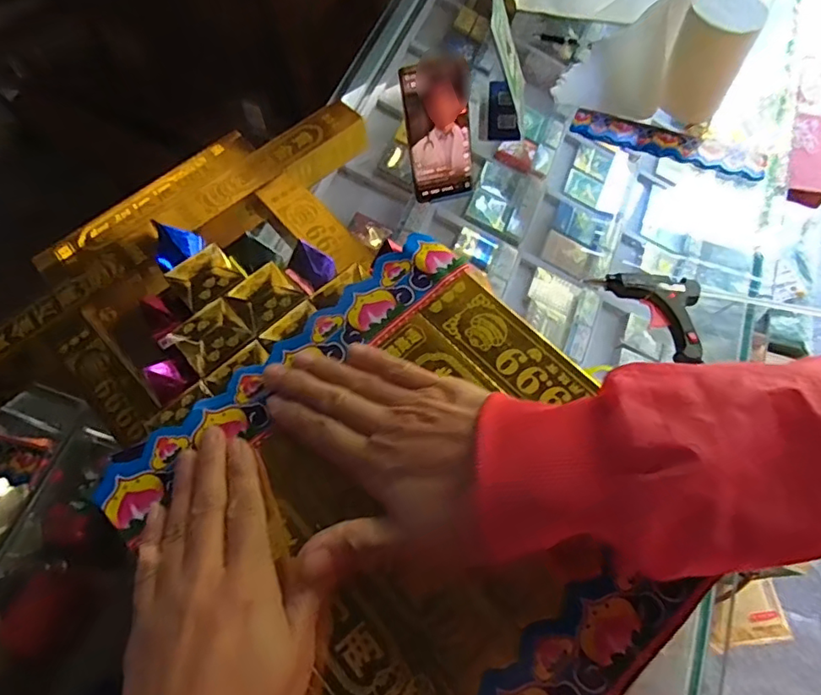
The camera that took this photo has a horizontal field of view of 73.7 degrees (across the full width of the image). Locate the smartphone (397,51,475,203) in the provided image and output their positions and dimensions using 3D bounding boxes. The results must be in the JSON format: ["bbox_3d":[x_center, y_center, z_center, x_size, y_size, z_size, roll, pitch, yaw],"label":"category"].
[{"bbox_3d":[0.033,-0.252,0.644,0.073,0.165,0.011,-10,43,4],"label":"smartphone"}]

